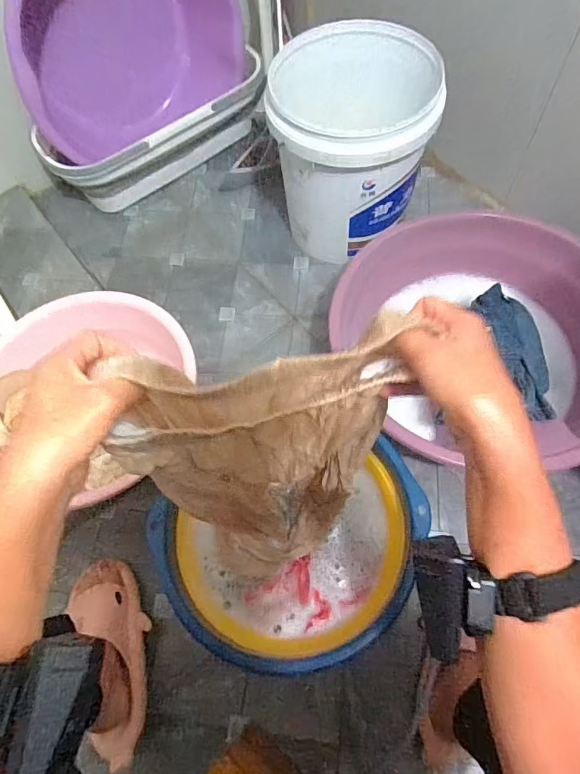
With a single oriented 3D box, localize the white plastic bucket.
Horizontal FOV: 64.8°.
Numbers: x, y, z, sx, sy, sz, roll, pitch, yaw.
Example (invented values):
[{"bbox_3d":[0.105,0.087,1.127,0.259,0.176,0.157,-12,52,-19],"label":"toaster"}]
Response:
[{"bbox_3d":[0.118,-0.462,0.913,0.290,0.322,0.276,-2,64,4],"label":"white plastic bucket"}]

